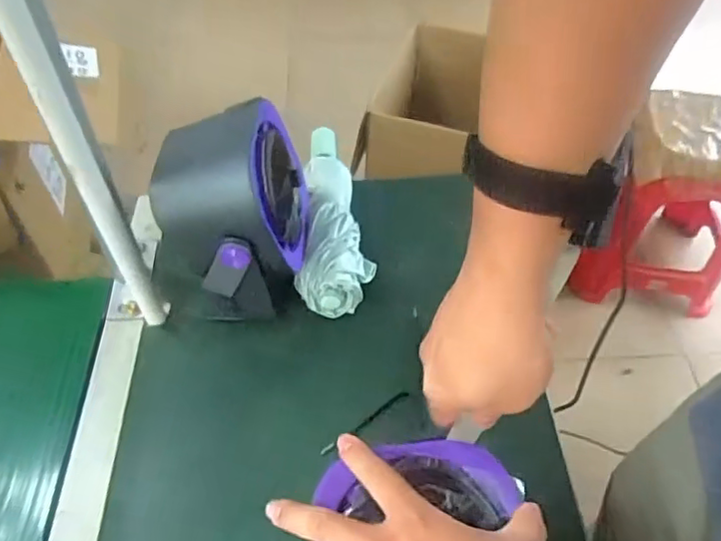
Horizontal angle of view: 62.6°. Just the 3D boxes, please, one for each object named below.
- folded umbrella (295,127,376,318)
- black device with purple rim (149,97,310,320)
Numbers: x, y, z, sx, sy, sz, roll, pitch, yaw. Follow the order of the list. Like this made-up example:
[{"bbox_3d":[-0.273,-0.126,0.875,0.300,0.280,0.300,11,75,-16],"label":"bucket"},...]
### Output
[{"bbox_3d":[-0.025,-0.080,0.680,0.082,0.051,0.280,1,51,-1],"label":"folded umbrella"},{"bbox_3d":[-0.123,-0.052,0.584,0.138,0.172,0.145,-2,51,-4],"label":"black device with purple rim"}]

